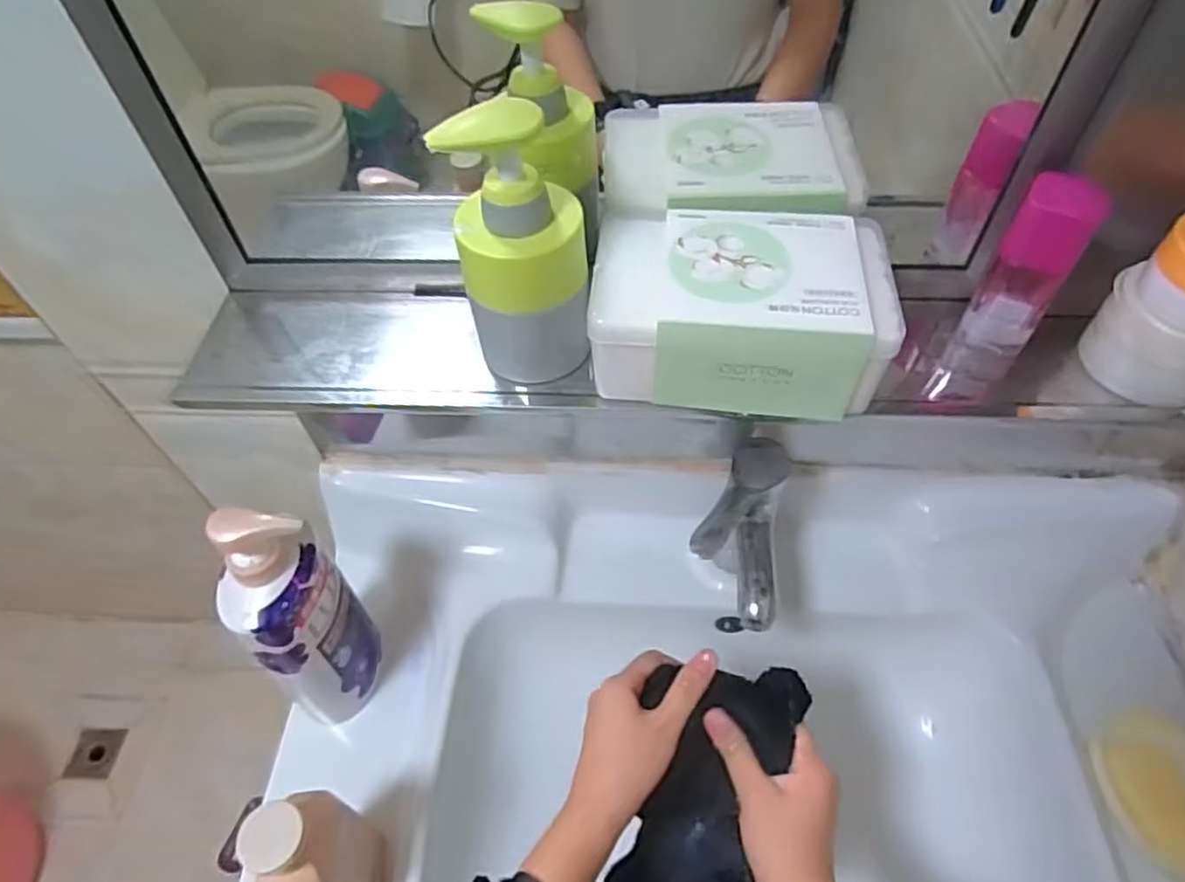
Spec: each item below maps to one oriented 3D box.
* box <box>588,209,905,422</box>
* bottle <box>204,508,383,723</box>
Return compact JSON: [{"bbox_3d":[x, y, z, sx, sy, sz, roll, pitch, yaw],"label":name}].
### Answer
[{"bbox_3d":[0.088,-0.080,0.428,0.168,0.061,0.114,6,55,7],"label":"box"},{"bbox_3d":[-0.216,0.134,0.523,0.057,0.245,0.082,38,64,25],"label":"bottle"}]

